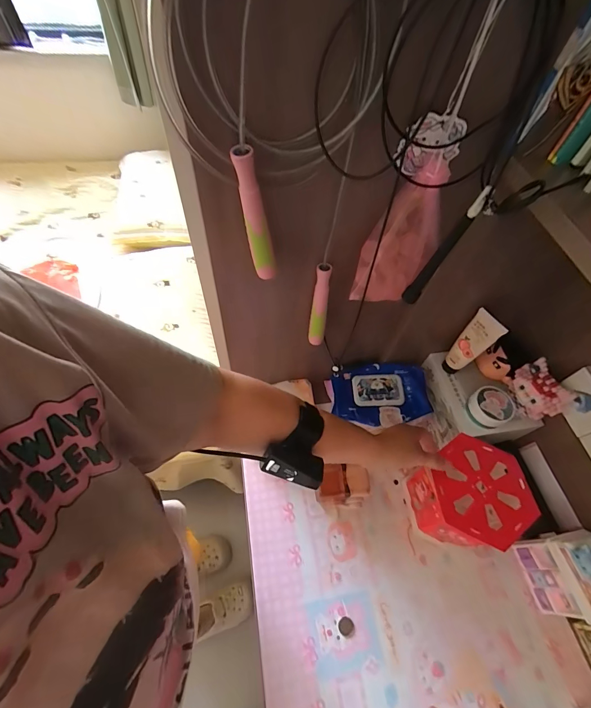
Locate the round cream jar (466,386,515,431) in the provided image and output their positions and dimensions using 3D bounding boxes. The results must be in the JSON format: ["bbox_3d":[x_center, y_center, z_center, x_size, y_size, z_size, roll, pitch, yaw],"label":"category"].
[{"bbox_3d":[0.337,0.094,0.593,0.070,0.042,0.064,2,58,-3],"label":"round cream jar"}]

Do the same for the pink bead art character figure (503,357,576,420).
[{"bbox_3d":[0.403,0.065,0.576,0.042,0.085,0.084,-8,59,-9],"label":"pink bead art character figure"}]

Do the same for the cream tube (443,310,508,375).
[{"bbox_3d":[0.298,-0.012,0.585,0.020,0.144,0.046,-36,67,-23],"label":"cream tube"}]

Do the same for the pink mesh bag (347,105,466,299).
[{"bbox_3d":[0.123,-0.140,0.367,0.074,0.193,0.028,11,43,-2],"label":"pink mesh bag"}]

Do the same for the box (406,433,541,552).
[{"bbox_3d":[0.293,0.242,0.591,0.154,0.136,0.149,-29,65,-21],"label":"box"}]

